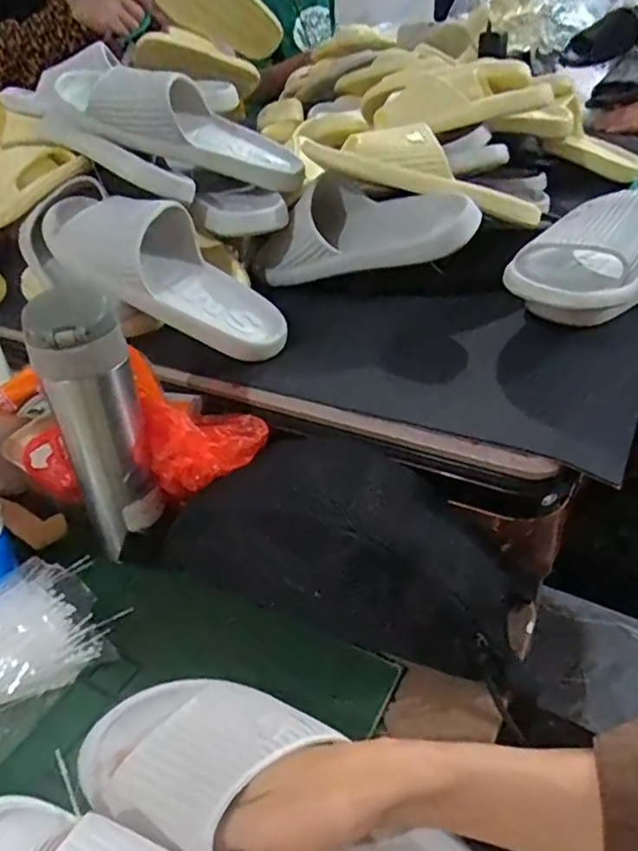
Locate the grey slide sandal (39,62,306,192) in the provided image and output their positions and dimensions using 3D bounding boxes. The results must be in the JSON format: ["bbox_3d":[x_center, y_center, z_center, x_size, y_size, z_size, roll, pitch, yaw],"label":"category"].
[{"bbox_3d":[-0.137,-0.320,0.657,0.266,0.078,0.083,14,38,-16],"label":"grey slide sandal"}]

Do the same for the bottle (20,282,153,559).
[{"bbox_3d":[-0.166,-0.003,0.485,0.065,0.194,0.054,-17,38,-16],"label":"bottle"}]

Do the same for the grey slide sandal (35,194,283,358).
[{"bbox_3d":[-0.143,-0.151,0.596,0.258,0.065,0.102,33,49,1],"label":"grey slide sandal"}]

